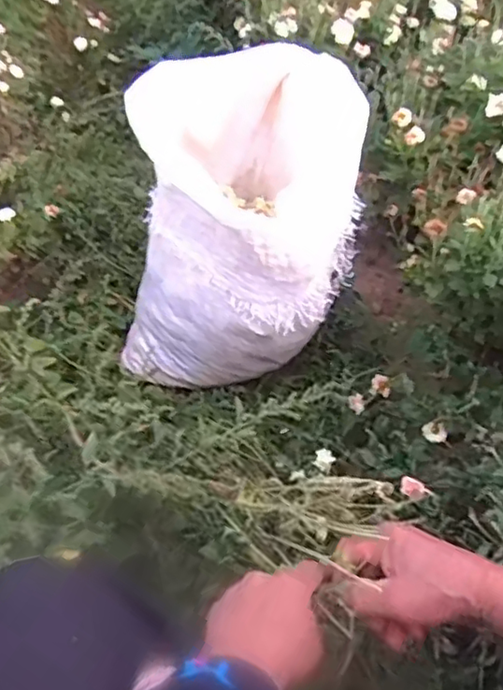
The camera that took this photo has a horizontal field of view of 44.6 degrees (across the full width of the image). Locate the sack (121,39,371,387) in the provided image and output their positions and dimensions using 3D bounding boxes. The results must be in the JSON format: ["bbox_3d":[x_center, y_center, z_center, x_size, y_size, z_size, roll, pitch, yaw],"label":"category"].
[{"bbox_3d":[-0.009,-0.168,0.881,0.300,0.407,0.322,14,48,9],"label":"sack"}]

